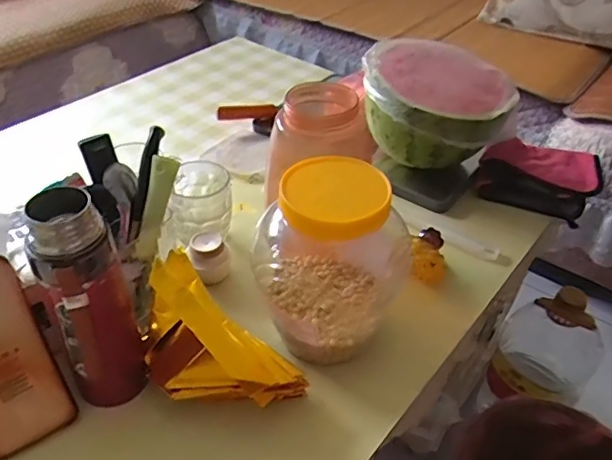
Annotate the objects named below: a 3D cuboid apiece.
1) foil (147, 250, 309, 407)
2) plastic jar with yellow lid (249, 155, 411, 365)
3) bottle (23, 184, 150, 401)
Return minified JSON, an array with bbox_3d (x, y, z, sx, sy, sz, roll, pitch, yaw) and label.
[{"bbox_3d":[-0.102,0.110,0.535,0.189,0.068,0.097,32,48,30],"label":"foil"},{"bbox_3d":[0.022,0.028,0.537,0.115,0.191,0.124,1,40,-1],"label":"plastic jar with yellow lid"},{"bbox_3d":[-0.175,0.068,0.462,0.064,0.206,0.060,-18,44,-22],"label":"bottle"}]

